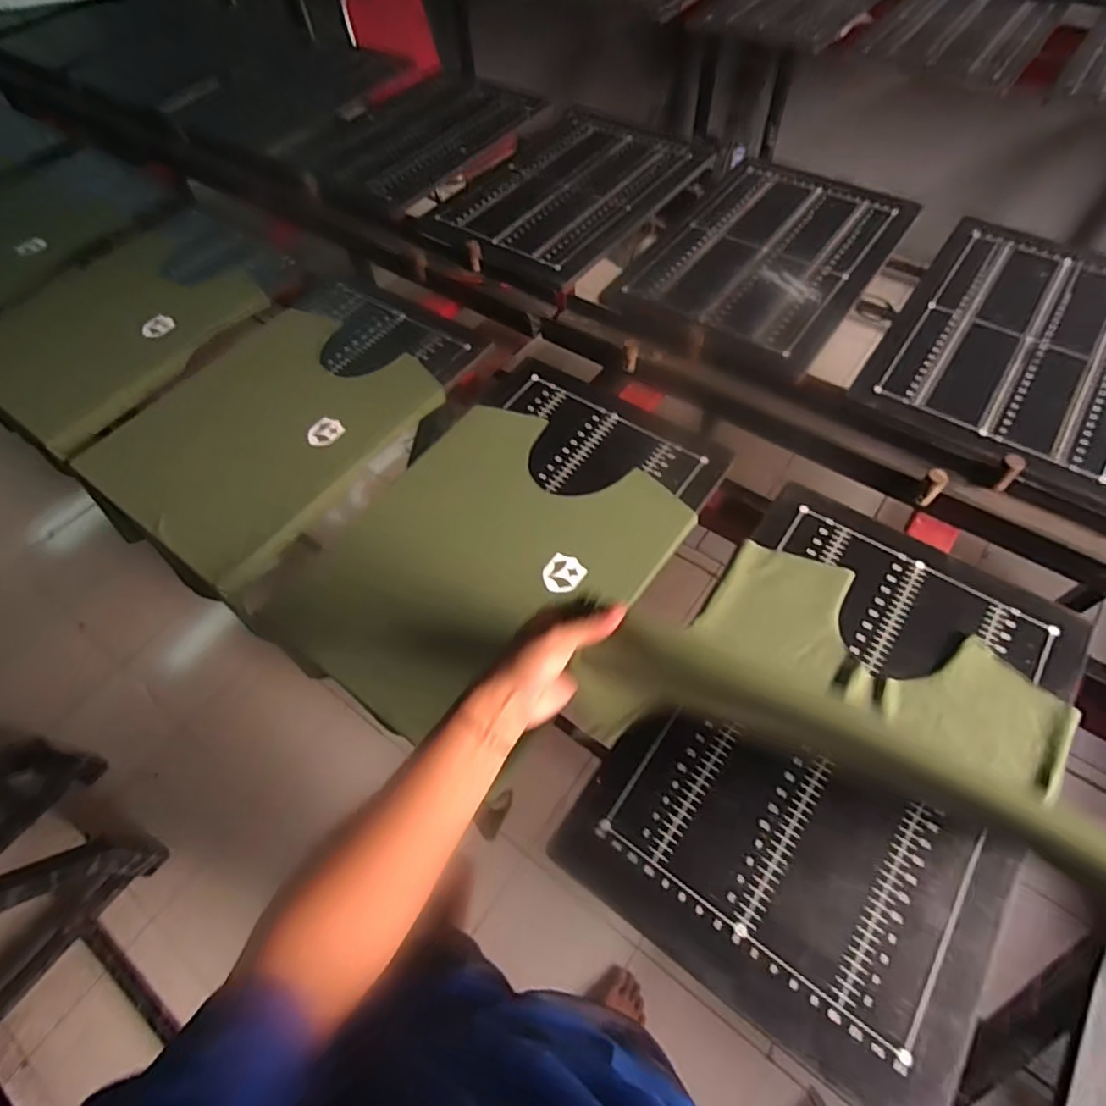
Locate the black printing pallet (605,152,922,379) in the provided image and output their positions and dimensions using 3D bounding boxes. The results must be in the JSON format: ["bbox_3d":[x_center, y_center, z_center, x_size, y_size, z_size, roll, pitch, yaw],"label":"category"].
[{"bbox_3d":[0.413,-0.583,1.138,0.413,0.034,0.583,32,68,19],"label":"black printing pallet"}]

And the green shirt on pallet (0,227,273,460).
[{"bbox_3d":[-0.808,-0.410,1.049,0.395,0.071,0.457,27,66,17],"label":"green shirt on pallet"}]

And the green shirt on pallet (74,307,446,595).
[{"bbox_3d":[-0.489,-0.218,0.990,0.448,0.066,0.474,34,66,21],"label":"green shirt on pallet"}]

